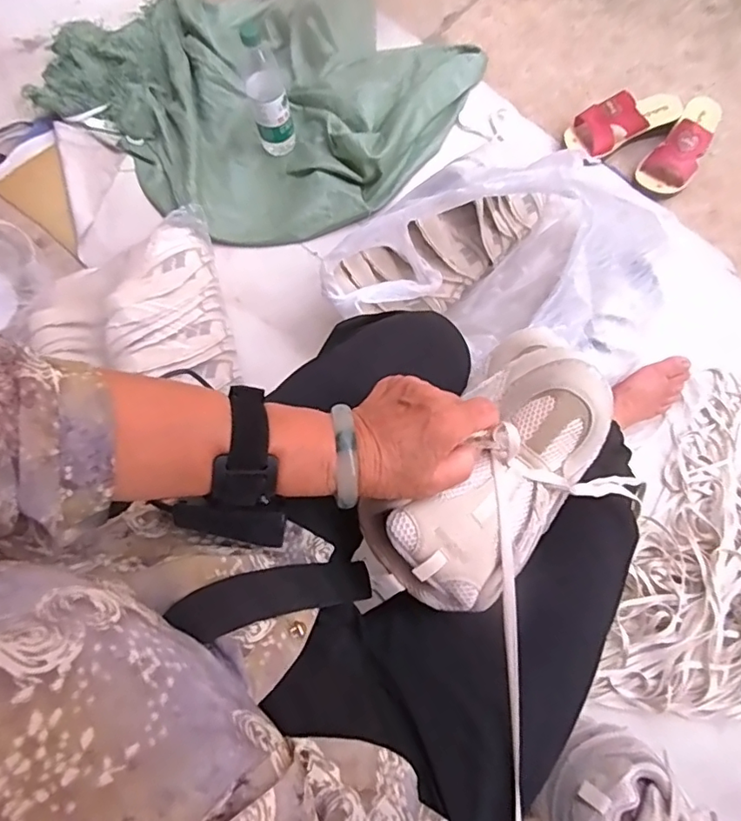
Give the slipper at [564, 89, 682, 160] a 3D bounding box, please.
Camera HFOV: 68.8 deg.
[{"bbox_3d":[0.451,-0.519,0.970,0.220,0.075,0.088,-29,76,-9],"label":"slipper"}]

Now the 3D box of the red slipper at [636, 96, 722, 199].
[{"bbox_3d":[0.560,-0.471,0.960,0.086,0.074,0.217,39,76,10],"label":"red slipper"}]

